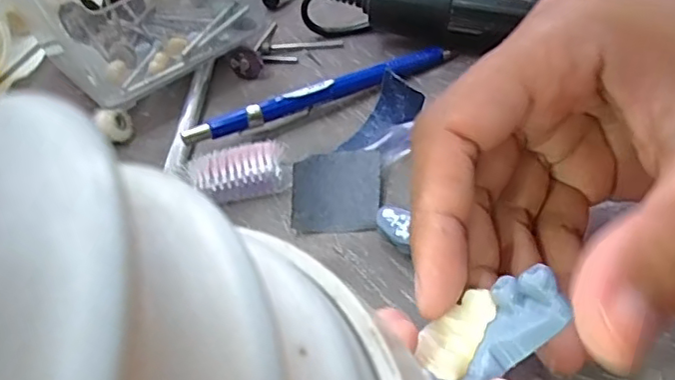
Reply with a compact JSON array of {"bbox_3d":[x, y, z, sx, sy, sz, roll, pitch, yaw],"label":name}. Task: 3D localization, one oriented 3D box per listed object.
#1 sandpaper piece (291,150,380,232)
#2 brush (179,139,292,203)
[{"bbox_3d":[0.000,-0.001,0.223,0.032,0.004,0.032,2,69,-2],"label":"sandpaper piece"},{"bbox_3d":[-0.039,-0.006,0.232,0.039,0.012,0.022,-16,48,-7],"label":"brush"}]

